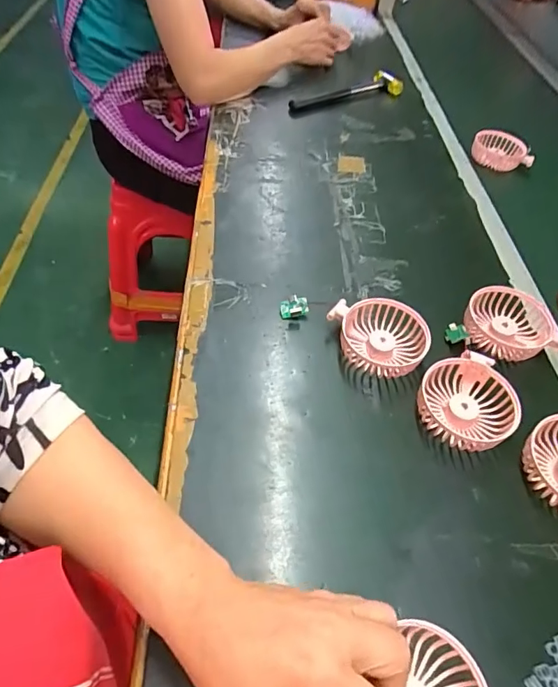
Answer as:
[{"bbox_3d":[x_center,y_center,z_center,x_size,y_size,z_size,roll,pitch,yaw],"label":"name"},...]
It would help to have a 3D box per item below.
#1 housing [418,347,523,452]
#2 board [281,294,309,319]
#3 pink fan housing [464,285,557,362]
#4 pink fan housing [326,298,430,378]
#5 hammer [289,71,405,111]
[{"bbox_3d":[0.184,0.057,0.446,0.088,0.034,0.086,2,52,-2],"label":"housing"},{"bbox_3d":[0.018,-0.041,0.517,0.030,0.019,0.016,-7,53,-10],"label":"board"},{"bbox_3d":[0.254,-0.021,0.509,0.094,0.030,0.087,2,52,-2],"label":"pink fan housing"},{"bbox_3d":[0.110,-0.007,0.487,0.092,0.034,0.090,-9,53,-11],"label":"pink fan housing"},{"bbox_3d":[0.117,-0.474,0.865,0.224,0.034,0.058,-11,54,-17],"label":"hammer"}]

